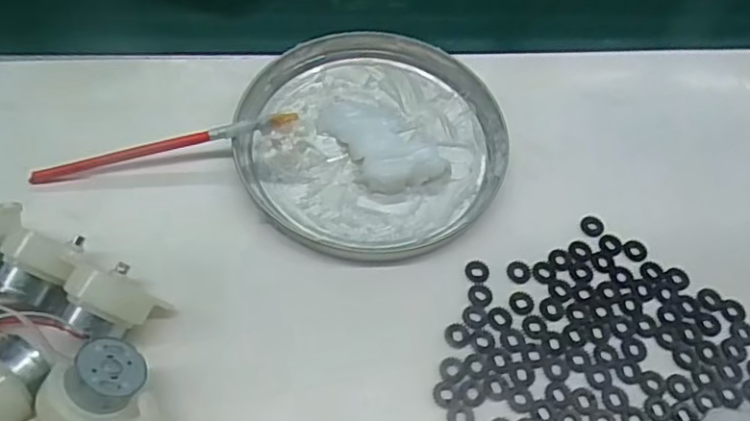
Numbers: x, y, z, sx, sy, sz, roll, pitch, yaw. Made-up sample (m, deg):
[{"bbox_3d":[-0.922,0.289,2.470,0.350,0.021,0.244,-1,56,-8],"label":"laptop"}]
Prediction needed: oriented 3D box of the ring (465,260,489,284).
[{"bbox_3d":[0.046,0.026,0.264,0.011,0.004,0.011,2,58,-3],"label":"ring"}]

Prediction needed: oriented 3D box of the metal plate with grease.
[{"bbox_3d":[-0.002,-0.039,0.294,0.124,0.017,0.128,2,58,-3],"label":"metal plate with grease"}]

